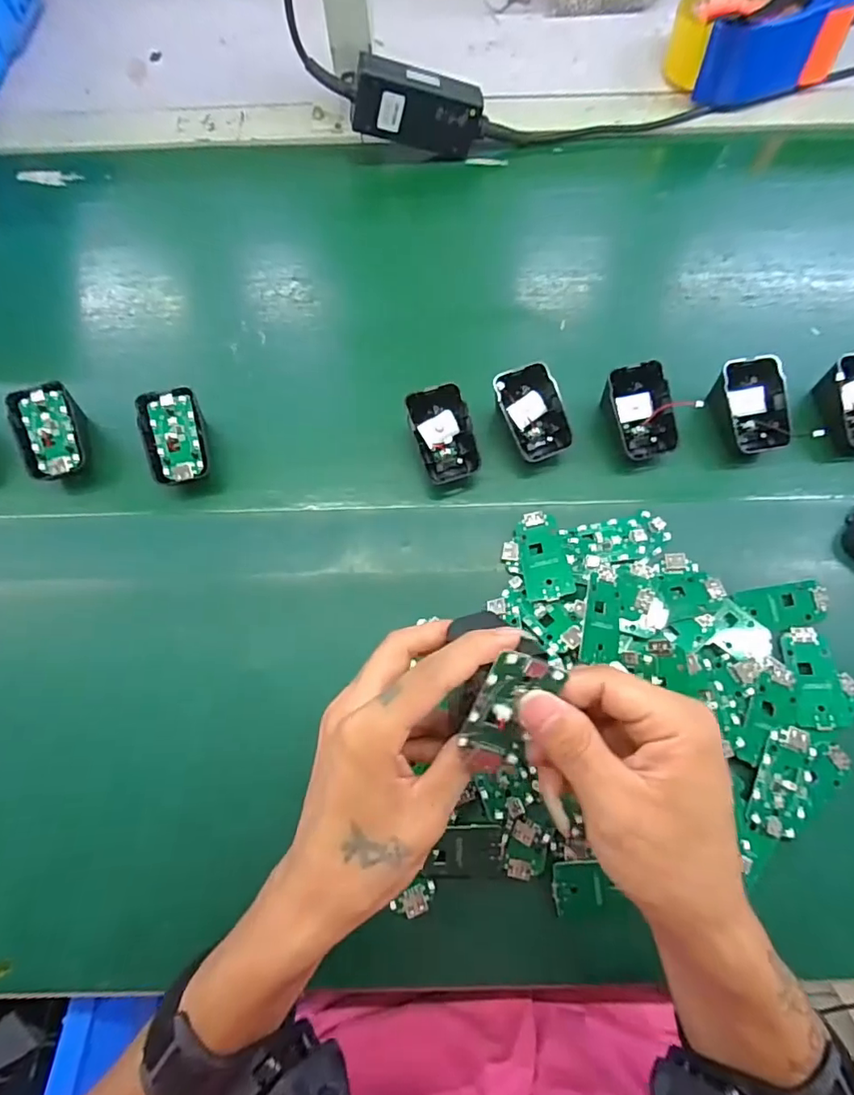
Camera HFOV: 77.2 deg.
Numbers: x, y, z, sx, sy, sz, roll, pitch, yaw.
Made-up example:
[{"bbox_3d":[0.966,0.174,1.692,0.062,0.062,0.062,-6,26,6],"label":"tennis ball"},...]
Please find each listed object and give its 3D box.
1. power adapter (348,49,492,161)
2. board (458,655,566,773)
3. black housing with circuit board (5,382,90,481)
[{"bbox_3d":[-0.005,-0.402,0.492,0.120,0.049,0.032,3,70,-16],"label":"power adapter"},{"bbox_3d":[0.035,0.075,0.239,0.029,0.012,0.063,21,114,8],"label":"board"},{"bbox_3d":[-0.284,-0.083,0.408,0.045,0.042,0.068,-15,71,-4],"label":"black housing with circuit board"}]

